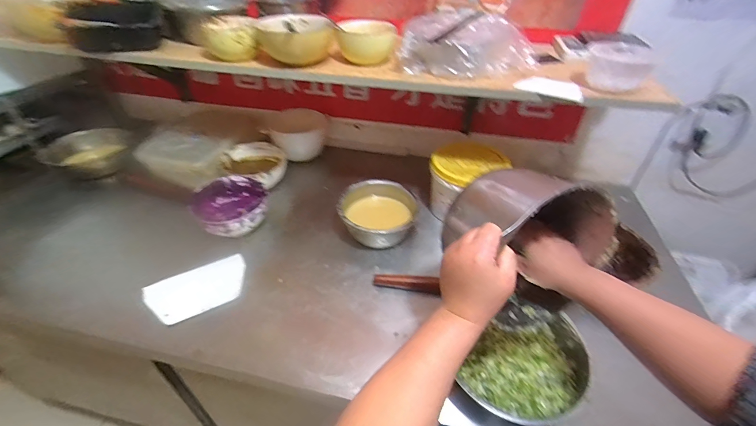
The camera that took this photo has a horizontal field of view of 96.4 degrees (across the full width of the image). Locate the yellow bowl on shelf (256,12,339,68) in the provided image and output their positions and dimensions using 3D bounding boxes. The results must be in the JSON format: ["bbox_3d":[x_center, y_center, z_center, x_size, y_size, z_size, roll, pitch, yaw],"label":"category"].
[{"bbox_3d":[-0.179,-0.382,0.737,0.157,0.070,0.145,-10,42,-13],"label":"yellow bowl on shelf"}]

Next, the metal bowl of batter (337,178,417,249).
[{"bbox_3d":[-0.002,0.011,0.843,0.176,0.106,0.175,1,40,-1],"label":"metal bowl of batter"}]

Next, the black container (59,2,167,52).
[{"bbox_3d":[-0.579,-0.413,0.758,0.194,0.079,0.138,-25,47,-27],"label":"black container"}]

